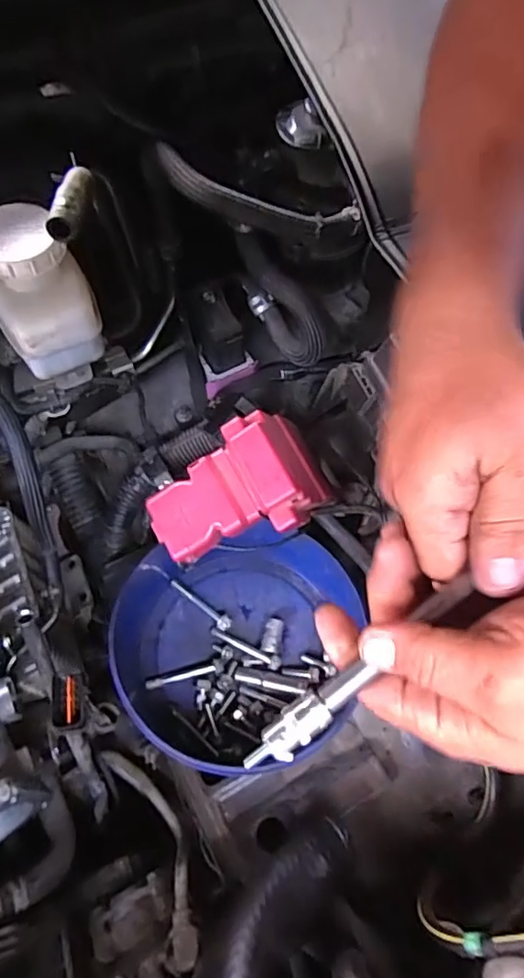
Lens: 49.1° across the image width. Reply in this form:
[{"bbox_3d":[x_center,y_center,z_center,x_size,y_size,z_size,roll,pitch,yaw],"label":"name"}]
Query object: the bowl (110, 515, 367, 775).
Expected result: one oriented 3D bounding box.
[{"bbox_3d":[-0.021,0.125,0.488,0.212,0.072,0.201,0,61,-1],"label":"bowl"}]

